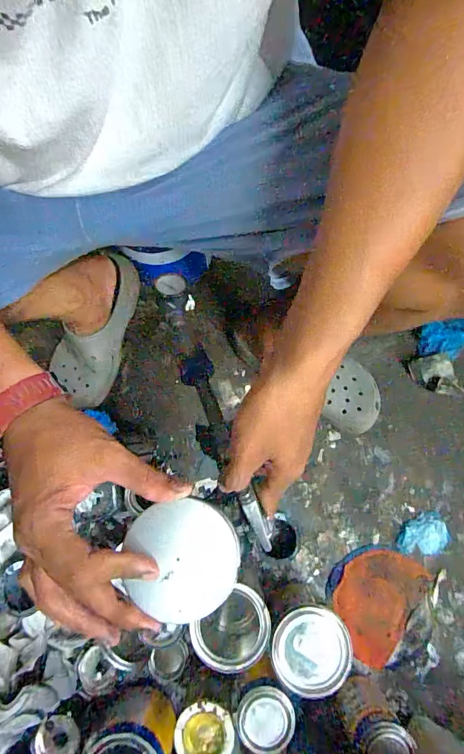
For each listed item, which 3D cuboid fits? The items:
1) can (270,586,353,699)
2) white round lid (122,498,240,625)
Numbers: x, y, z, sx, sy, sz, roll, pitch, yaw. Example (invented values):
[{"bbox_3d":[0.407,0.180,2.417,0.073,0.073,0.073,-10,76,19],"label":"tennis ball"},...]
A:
[{"bbox_3d":[0.104,0.366,0.568,0.096,0.129,0.093,-8,77,0],"label":"can"},{"bbox_3d":[-0.033,0.122,0.266,0.071,0.013,0.073,-9,77,0],"label":"white round lid"}]

